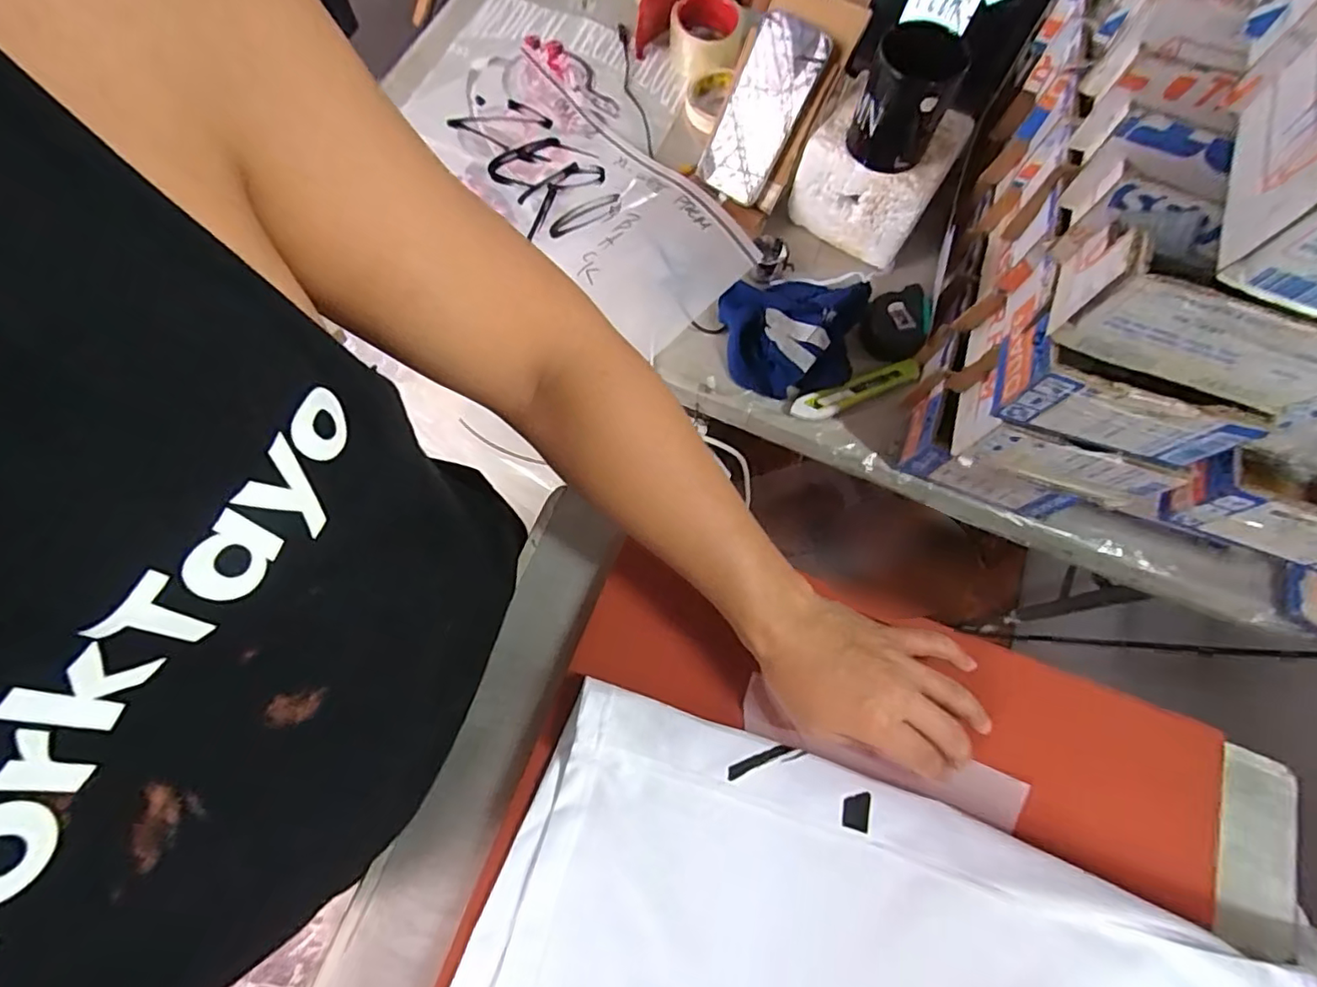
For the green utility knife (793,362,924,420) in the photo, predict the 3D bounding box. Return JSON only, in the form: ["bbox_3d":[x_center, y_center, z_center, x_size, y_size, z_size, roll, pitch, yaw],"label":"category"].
[{"bbox_3d":[0.217,-0.112,0.637,0.157,0.023,0.028,-23,74,-10],"label":"green utility knife"}]

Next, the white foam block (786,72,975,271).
[{"bbox_3d":[0.245,-0.369,0.669,0.150,0.119,0.135,27,73,6],"label":"white foam block"}]

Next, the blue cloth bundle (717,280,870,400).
[{"bbox_3d":[0.138,-0.174,0.641,0.152,0.072,0.138,15,72,2],"label":"blue cloth bundle"}]

